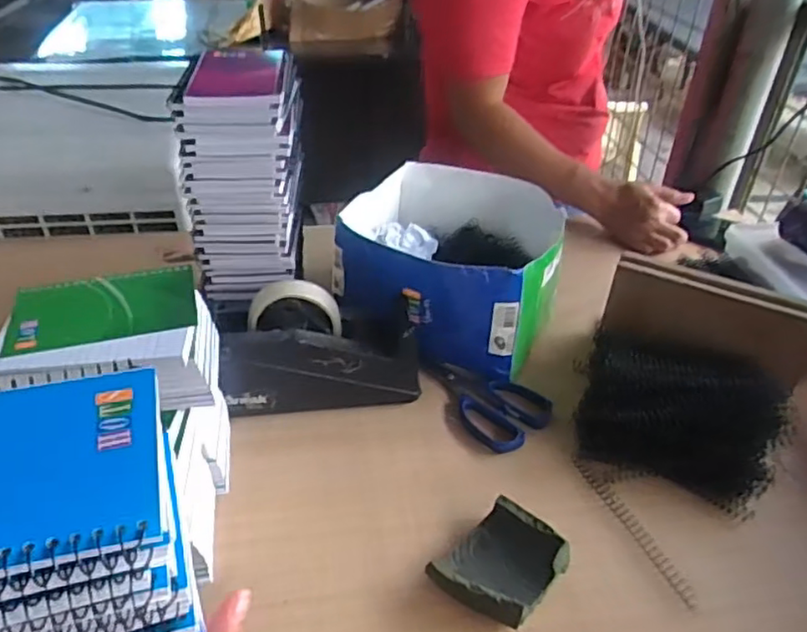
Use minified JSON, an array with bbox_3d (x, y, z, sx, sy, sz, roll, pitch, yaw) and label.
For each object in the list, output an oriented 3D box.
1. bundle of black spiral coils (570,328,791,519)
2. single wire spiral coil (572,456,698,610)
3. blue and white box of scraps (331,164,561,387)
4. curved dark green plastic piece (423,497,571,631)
[{"bbox_3d":[0.241,0.089,0.554,0.171,0.097,0.085,17,40,17],"label":"bundle of black spiral coils"},{"bbox_3d":[0.184,0.168,0.518,0.010,0.012,0.147,-13,41,-19],"label":"single wire spiral coil"},{"bbox_3d":[0.053,-0.059,0.706,0.228,0.129,0.221,12,39,12],"label":"blue and white box of scraps"},{"bbox_3d":[0.073,0.185,0.477,0.071,0.031,0.086,30,46,30],"label":"curved dark green plastic piece"}]

